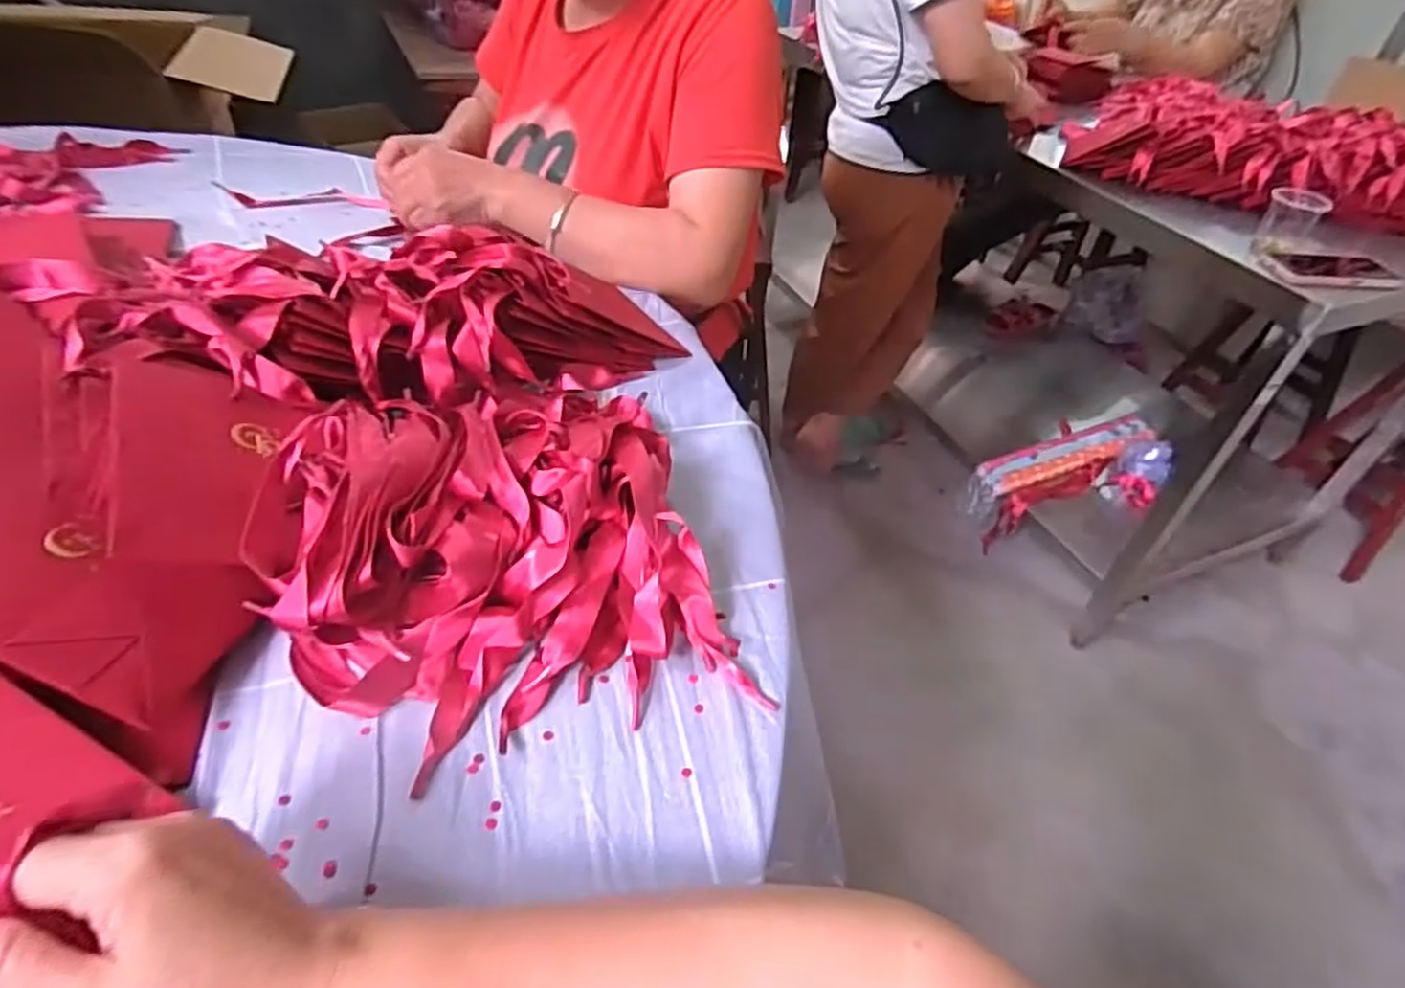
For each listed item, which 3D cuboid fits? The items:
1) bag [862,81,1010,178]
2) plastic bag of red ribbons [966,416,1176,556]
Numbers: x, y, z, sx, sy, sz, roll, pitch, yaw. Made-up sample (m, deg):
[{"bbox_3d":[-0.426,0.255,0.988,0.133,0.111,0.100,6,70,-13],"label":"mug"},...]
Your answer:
[{"bbox_3d":[0.440,-0.636,1.297,0.283,0.130,0.070,4,43,-28],"label":"bag"},{"bbox_3d":[0.784,-0.041,1.575,0.470,0.143,0.235,-10,46,-17],"label":"plastic bag of red ribbons"}]

